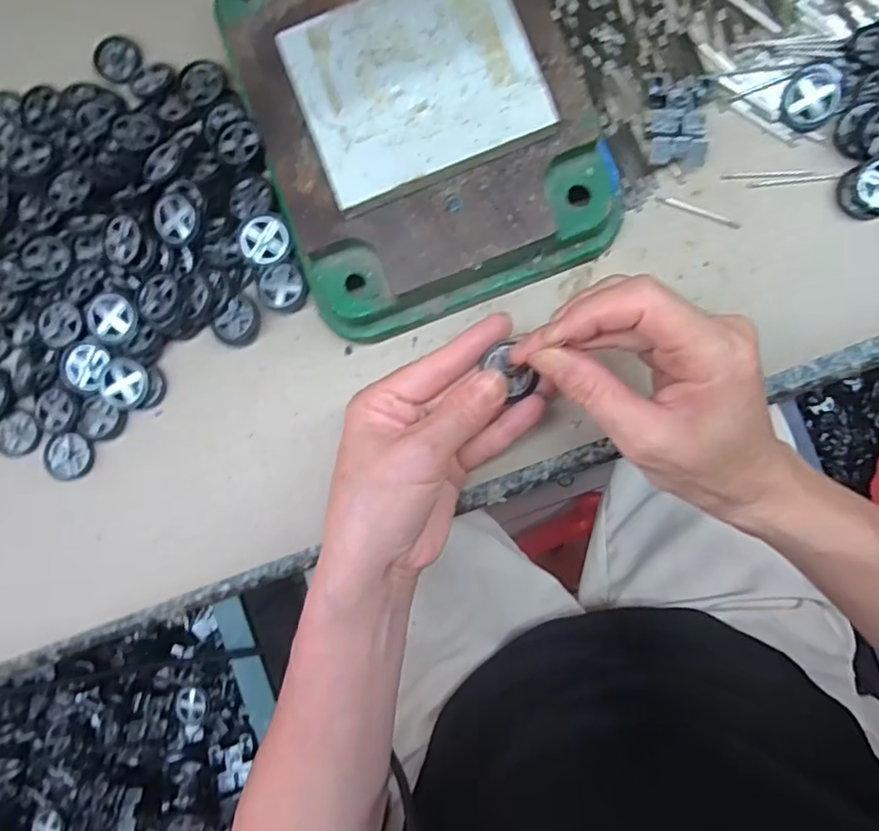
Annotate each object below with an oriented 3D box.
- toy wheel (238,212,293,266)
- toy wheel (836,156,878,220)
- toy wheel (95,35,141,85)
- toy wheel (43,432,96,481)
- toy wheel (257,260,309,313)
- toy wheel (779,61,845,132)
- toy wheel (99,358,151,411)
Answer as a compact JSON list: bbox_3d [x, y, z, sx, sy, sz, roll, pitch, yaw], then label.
[{"bbox_3d":[-0.094,-0.095,0.314,0.027,0.005,0.028,0,91,-13],"label":"toy wheel"},{"bbox_3d":[0.221,-0.115,0.293,0.030,0.015,0.027,-18,86,4],"label":"toy wheel"},{"bbox_3d":[-0.187,-0.208,0.340,0.026,0.006,0.025,0,88,5],"label":"toy wheel"},{"bbox_3d":[-0.209,0.023,0.327,0.030,0.005,0.026,1,88,5],"label":"toy wheel"},{"bbox_3d":[-0.085,-0.070,0.317,0.027,0.007,0.027,0,88,5],"label":"toy wheel"},{"bbox_3d":[0.191,-0.163,0.295,0.029,0.006,0.034,43,91,5],"label":"toy wheel"},{"bbox_3d":[-0.174,-0.018,0.322,0.026,0.011,0.027,0,88,5],"label":"toy wheel"}]

